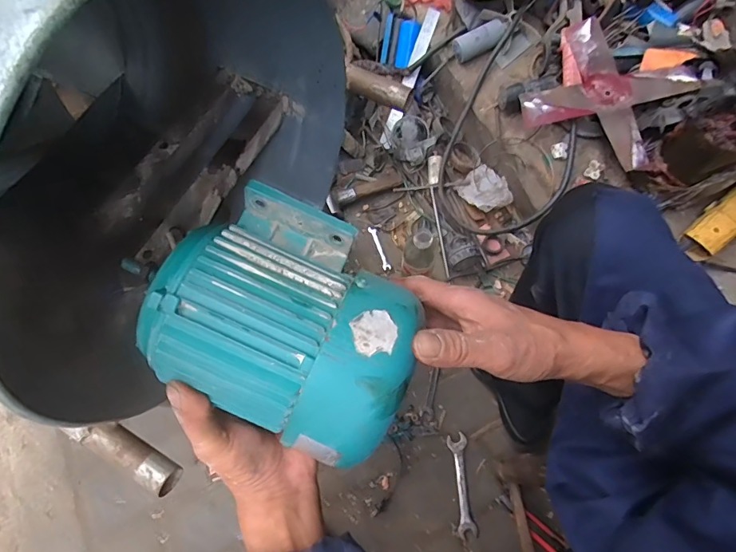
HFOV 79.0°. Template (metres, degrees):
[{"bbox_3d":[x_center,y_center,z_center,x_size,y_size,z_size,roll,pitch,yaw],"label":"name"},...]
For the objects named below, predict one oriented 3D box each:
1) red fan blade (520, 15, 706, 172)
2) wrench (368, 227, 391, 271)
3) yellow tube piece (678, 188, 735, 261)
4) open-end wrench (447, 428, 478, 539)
[{"bbox_3d":[0.453,-0.353,0.847,0.252,0.048,0.246,34,73,14],"label":"red fan blade"},{"bbox_3d":[0.026,-0.064,1.019,0.018,0.007,0.112,-19,69,-5],"label":"wrench"},{"bbox_3d":[0.622,-0.103,0.767,0.174,0.054,0.064,-38,72,-12],"label":"yellow tube piece"},{"bbox_3d":[0.174,0.383,0.821,0.034,0.011,0.173,-4,68,0],"label":"open-end wrench"}]

